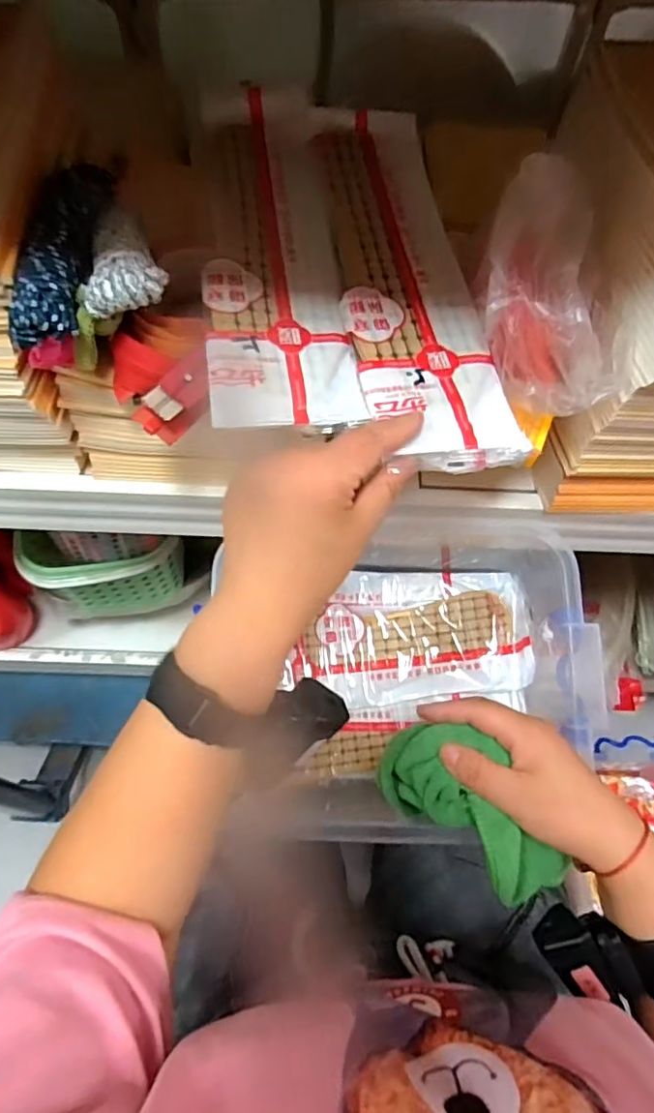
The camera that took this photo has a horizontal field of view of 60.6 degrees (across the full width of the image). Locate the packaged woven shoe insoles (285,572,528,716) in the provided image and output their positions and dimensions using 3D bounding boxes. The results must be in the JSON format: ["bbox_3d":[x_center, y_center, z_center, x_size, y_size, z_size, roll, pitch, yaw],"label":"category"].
[{"bbox_3d":[0.082,0.074,0.549,0.216,0.041,0.126,-5,62,-5],"label":"packaged woven shoe insoles"}]

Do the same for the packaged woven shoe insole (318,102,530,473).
[{"bbox_3d":[0.051,-0.187,0.375,0.091,0.020,0.287,-10,71,-7],"label":"packaged woven shoe insole"}]

